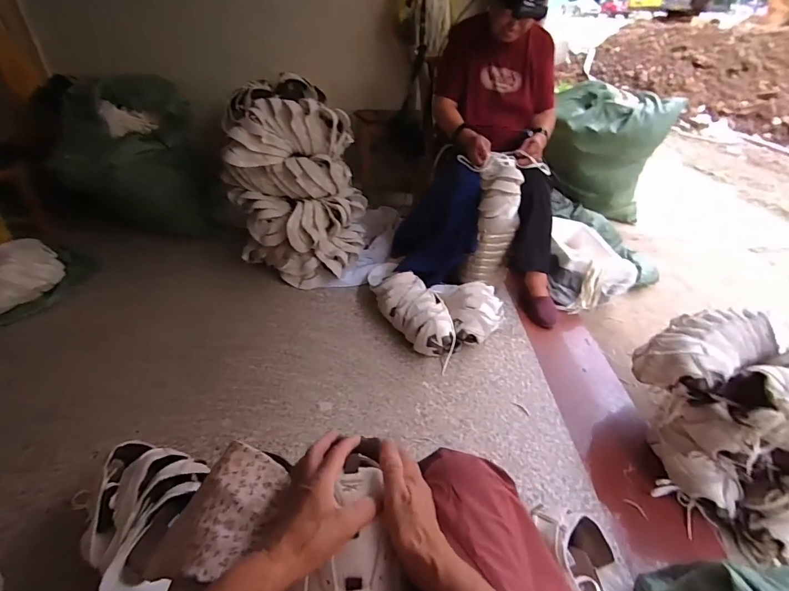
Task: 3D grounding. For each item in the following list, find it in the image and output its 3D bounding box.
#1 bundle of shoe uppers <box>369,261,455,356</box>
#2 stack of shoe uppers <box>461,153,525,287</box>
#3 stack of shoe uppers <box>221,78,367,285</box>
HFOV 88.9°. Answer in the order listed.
[{"bbox_3d":[0.033,0.014,1.303,0.163,0.119,0.476,-13,40,-20],"label":"bundle of shoe uppers"},{"bbox_3d":[0.333,-0.235,1.361,0.160,0.404,0.153,12,38,12],"label":"stack of shoe uppers"},{"bbox_3d":[-0.343,-0.368,1.388,0.455,0.580,0.331,3,37,0],"label":"stack of shoe uppers"}]

